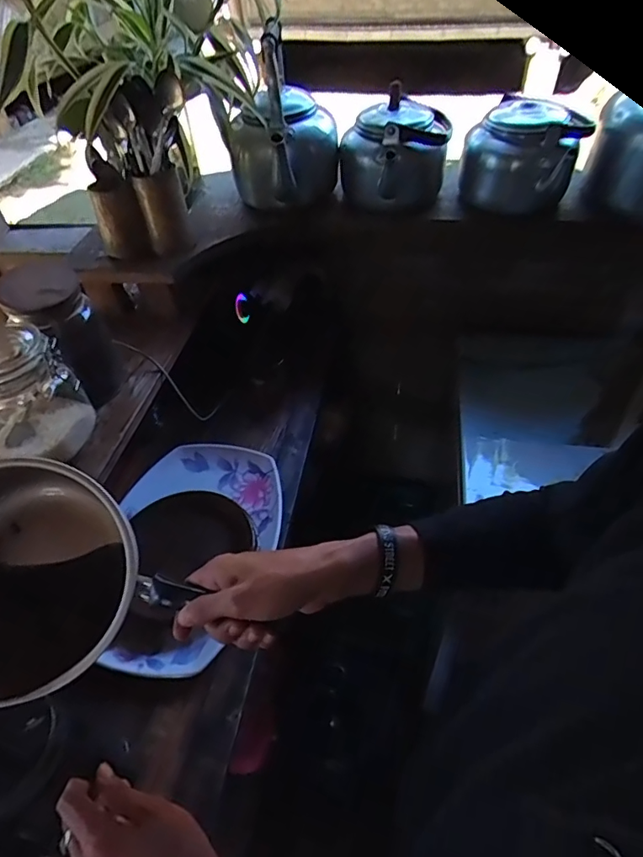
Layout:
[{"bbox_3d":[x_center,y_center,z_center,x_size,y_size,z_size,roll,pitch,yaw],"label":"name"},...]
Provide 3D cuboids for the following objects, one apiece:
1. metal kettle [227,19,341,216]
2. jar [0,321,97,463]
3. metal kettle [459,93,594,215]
[{"bbox_3d":[-0.066,-0.480,0.802,0.148,0.214,0.142,33,56,29],"label":"metal kettle"},{"bbox_3d":[-0.345,-0.042,0.587,0.099,0.129,0.104,-2,47,2],"label":"jar"},{"bbox_3d":[0.309,-0.425,0.779,0.162,0.132,0.125,15,50,17],"label":"metal kettle"}]

